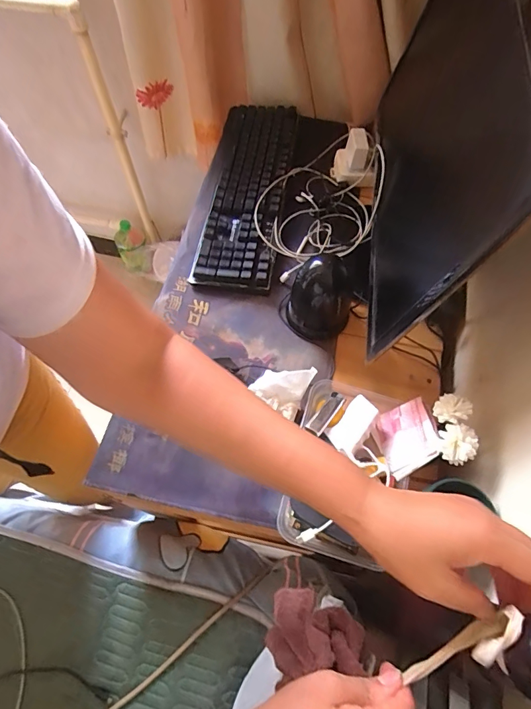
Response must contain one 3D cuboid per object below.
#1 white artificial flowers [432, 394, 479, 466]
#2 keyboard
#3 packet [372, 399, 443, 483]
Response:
[{"bbox_3d":[0.212,0.082,0.460,0.036,0.020,0.074,-1,64,-1],"label":"white artificial flowers"},{"bbox_3d":[-0.034,-0.296,0.741,0.144,0.041,0.428,6,64,2],"label":"keyboard"},{"bbox_3d":[0.174,0.101,0.514,0.011,0.081,0.081,15,42,-32],"label":"packet"}]

